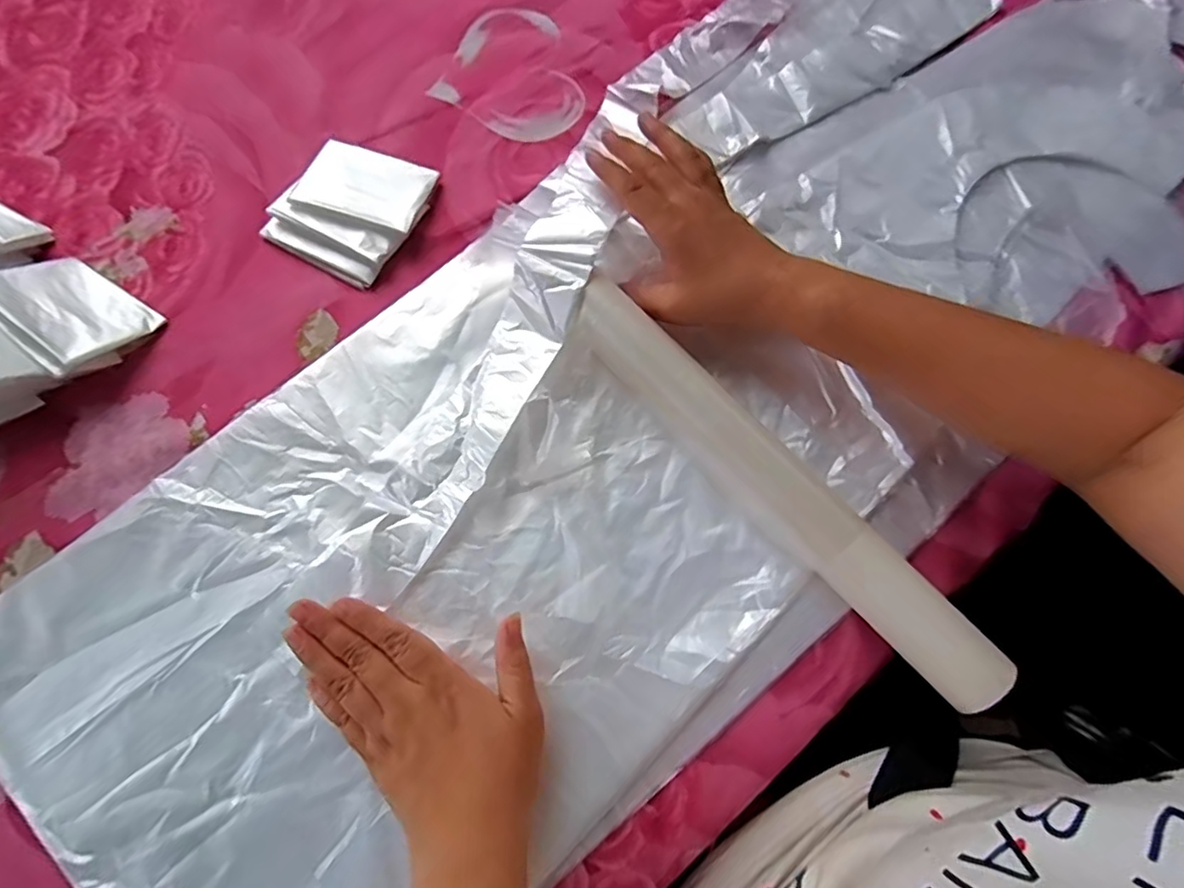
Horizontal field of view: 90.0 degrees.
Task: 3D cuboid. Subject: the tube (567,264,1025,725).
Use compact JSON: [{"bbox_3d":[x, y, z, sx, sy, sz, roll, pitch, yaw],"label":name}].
[{"bbox_3d":[0.106,0.023,0.353,0.037,0.033,0.311,-42,79,-13],"label":"tube"}]

